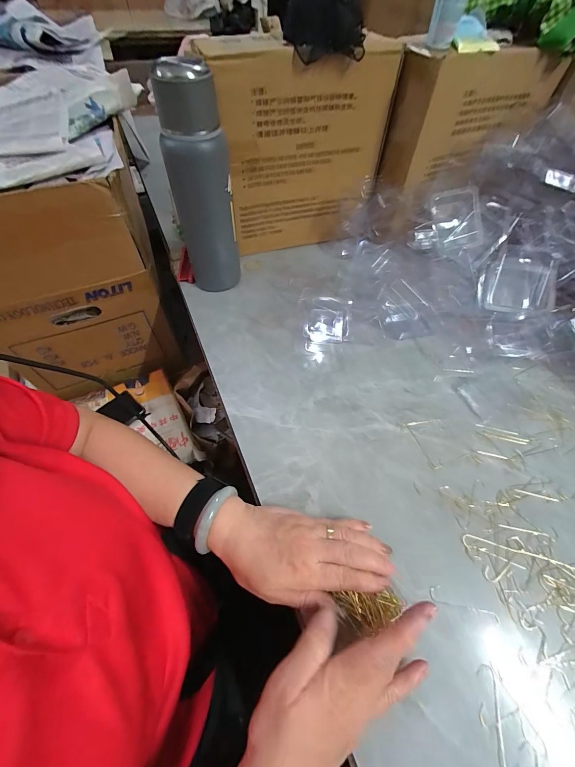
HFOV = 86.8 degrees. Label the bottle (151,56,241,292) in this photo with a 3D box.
[{"bbox_3d":[-0.121,-0.261,0.431,0.076,0.267,0.066,-18,60,-14],"label":"bottle"}]

